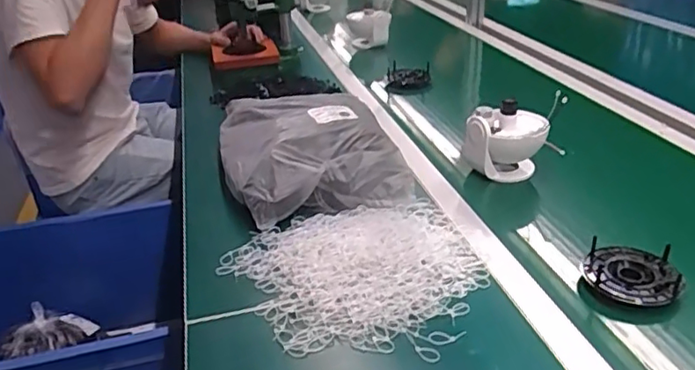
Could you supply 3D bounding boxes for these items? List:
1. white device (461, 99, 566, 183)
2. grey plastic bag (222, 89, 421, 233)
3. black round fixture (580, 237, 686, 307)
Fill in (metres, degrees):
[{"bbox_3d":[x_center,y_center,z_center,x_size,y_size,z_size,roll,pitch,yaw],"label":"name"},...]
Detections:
[{"bbox_3d":[0.239,-0.059,0.881,0.122,0.103,0.085,-5,28,-6],"label":"white device"},{"bbox_3d":[-0.064,-0.061,0.920,0.259,0.083,0.331,-9,29,-13],"label":"grey plastic bag"},{"bbox_3d":[0.312,0.101,0.645,0.100,0.027,0.092,-2,28,1],"label":"black round fixture"}]

